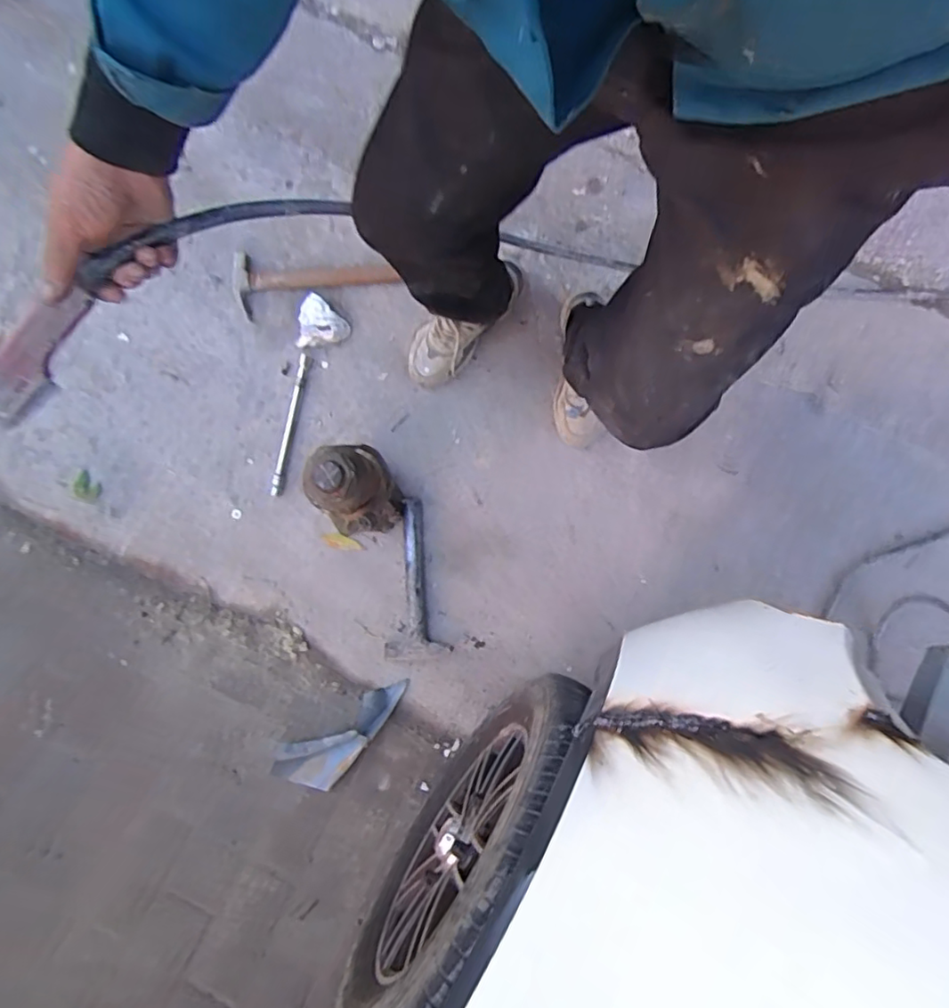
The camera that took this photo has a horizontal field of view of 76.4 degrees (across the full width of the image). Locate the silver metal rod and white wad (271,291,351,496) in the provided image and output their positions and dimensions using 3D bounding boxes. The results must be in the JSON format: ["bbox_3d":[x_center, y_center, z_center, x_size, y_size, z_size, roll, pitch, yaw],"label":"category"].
[{"bbox_3d":[-0.322,-0.203,1.127,0.096,0.019,0.373,16,91,5],"label":"silver metal rod and white wad"}]

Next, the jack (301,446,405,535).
[{"bbox_3d":[-0.197,-0.022,0.995,0.127,0.206,0.125,1,75,-5],"label":"jack"}]

